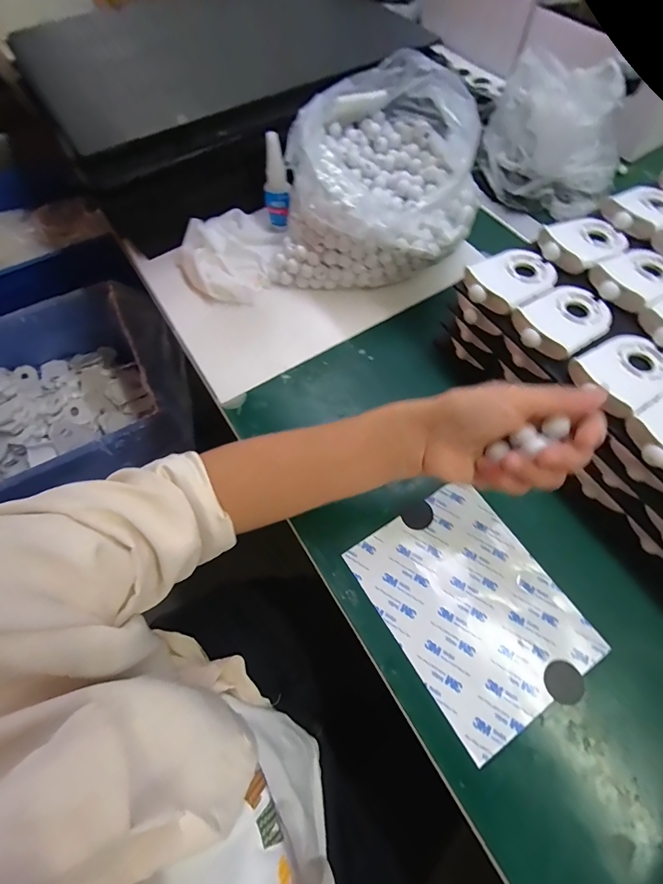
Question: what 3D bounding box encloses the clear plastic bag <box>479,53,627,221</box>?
[{"bbox_3d":[0.292,-0.396,0.512,0.164,0.126,0.112,22,67,11],"label":"clear plastic bag"}]

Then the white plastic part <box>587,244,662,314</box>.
[{"bbox_3d":[0.281,-0.154,0.357,0.091,0.012,0.058,-31,68,-13],"label":"white plastic part"}]

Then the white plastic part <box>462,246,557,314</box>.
[{"bbox_3d":[0.166,-0.151,0.360,0.089,0.012,0.058,-33,68,-14],"label":"white plastic part"}]

